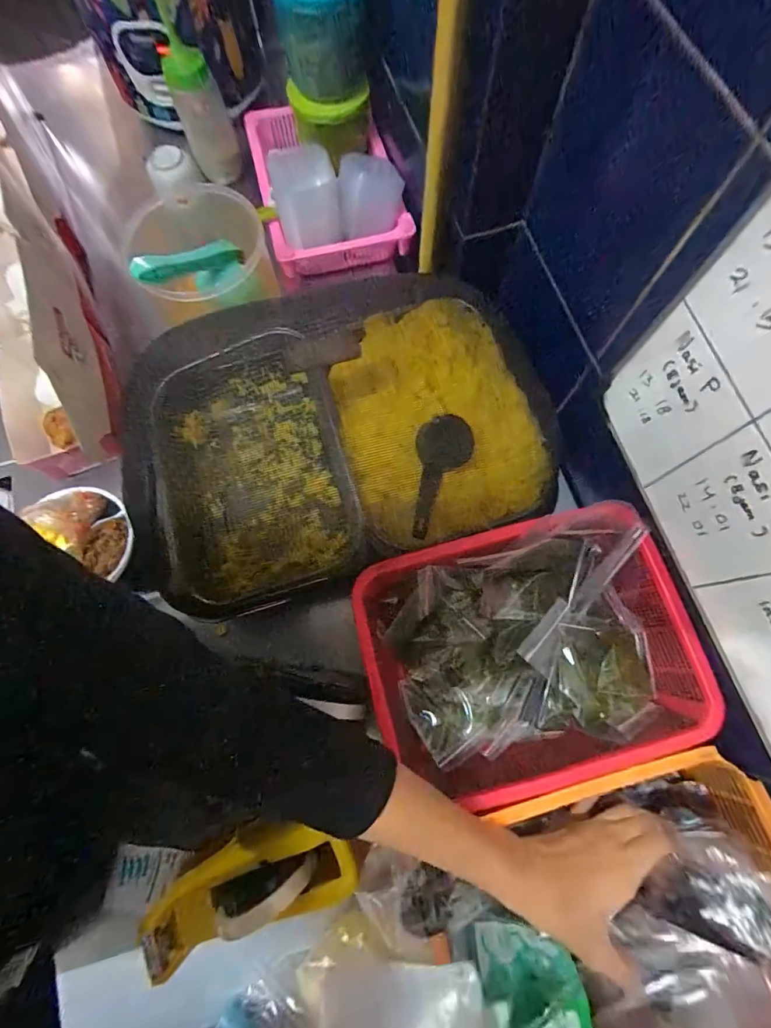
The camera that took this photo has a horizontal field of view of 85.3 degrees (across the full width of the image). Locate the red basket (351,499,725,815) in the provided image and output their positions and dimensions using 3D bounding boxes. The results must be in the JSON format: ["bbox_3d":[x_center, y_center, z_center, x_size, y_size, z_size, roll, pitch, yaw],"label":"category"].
[{"bbox_3d":[0.139,0.133,0.421,0.292,0.092,0.226,-15,73,-3],"label":"red basket"}]

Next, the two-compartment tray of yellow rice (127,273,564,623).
[{"bbox_3d":[-0.062,-0.094,0.489,0.463,0.101,0.340,-16,73,-3],"label":"two-compartment tray of yellow rice"}]

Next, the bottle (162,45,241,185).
[{"bbox_3d":[-0.280,-0.612,0.656,0.075,0.181,0.065,-19,73,-4],"label":"bottle"}]

